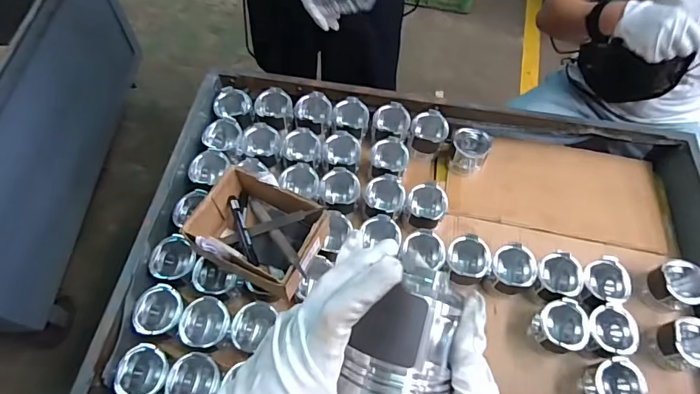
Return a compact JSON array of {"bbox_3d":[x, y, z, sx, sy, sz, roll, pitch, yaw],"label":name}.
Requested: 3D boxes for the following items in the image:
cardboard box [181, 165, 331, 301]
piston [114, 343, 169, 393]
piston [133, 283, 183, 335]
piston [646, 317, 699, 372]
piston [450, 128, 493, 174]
[{"bbox_3d":[-0.156,0.071,0.771,0.200,0.127,0.155,26,63,11],"label":"cardboard box"},{"bbox_3d":[-0.338,0.293,0.722,0.080,0.062,0.085,10,60,3],"label":"piston"},{"bbox_3d":[-0.331,0.205,0.770,0.076,0.071,0.082,1,60,-2],"label":"piston"},{"bbox_3d":[0.617,0.273,0.805,0.093,0.087,0.088,1,60,-2],"label":"piston"},{"bbox_3d":[0.272,-0.104,1.001,0.079,0.078,0.077,19,61,8],"label":"piston"}]

